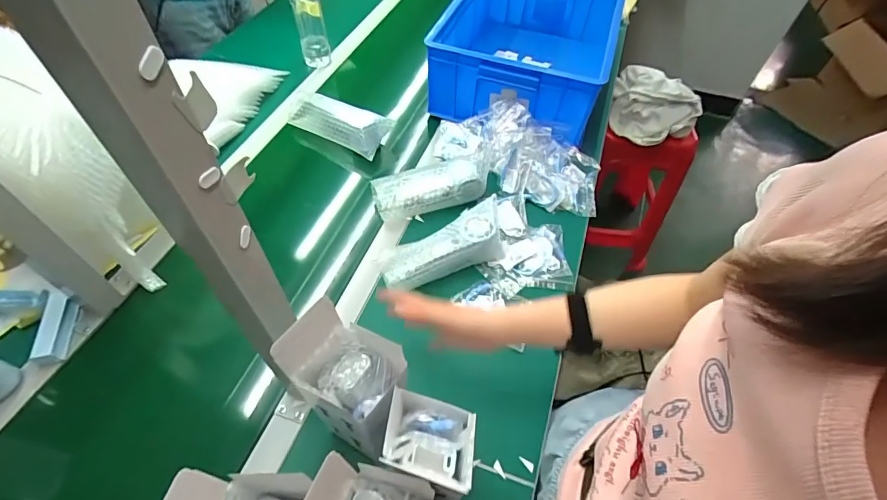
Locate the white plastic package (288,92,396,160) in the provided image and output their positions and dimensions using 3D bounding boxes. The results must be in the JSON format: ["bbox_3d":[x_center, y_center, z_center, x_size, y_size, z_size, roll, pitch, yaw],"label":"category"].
[{"bbox_3d":[-0.213,-0.261,0.880,0.210,0.053,0.072,26,56,16],"label":"white plastic package"}]

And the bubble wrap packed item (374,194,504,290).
[{"bbox_3d":[0.007,-0.011,0.692,0.228,0.062,0.090,-22,57,-18],"label":"bubble wrap packed item"}]

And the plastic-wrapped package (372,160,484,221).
[{"bbox_3d":[-0.024,-0.113,0.768,0.196,0.057,0.076,-14,55,-13],"label":"plastic-wrapped package"}]

